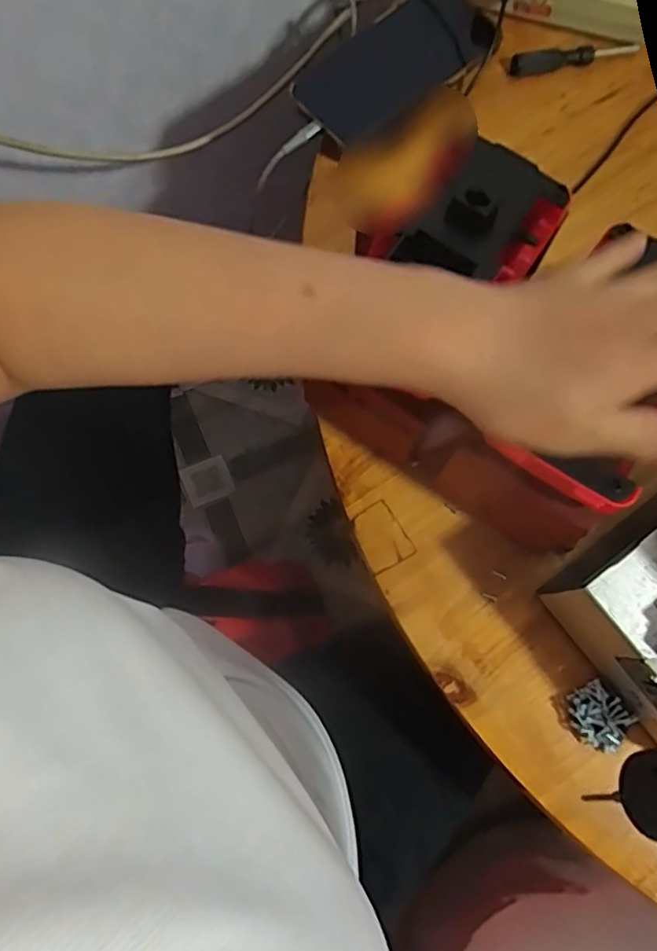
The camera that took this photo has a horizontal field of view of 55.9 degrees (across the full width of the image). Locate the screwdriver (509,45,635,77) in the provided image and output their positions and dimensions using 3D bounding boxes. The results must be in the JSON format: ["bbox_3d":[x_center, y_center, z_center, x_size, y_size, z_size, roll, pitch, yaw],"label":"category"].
[{"bbox_3d":[0.191,-0.326,0.480,0.103,0.014,0.016,-14,76,-2],"label":"screwdriver"}]

